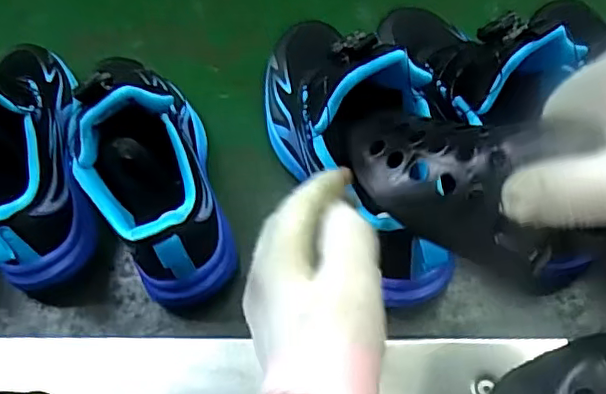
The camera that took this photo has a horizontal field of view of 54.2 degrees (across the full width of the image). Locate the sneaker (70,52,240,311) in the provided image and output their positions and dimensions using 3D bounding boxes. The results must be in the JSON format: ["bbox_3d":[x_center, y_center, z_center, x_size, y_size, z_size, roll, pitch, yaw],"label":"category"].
[{"bbox_3d":[-0.116,-0.036,0.444,0.088,0.139,0.221,-14,63,-8],"label":"sneaker"}]

